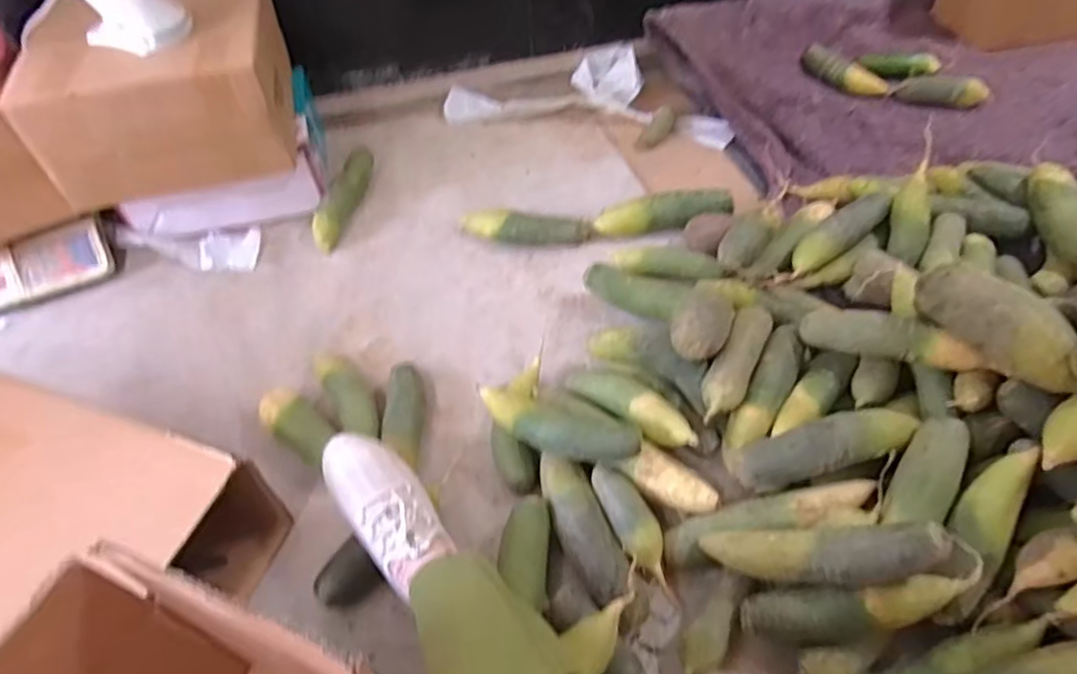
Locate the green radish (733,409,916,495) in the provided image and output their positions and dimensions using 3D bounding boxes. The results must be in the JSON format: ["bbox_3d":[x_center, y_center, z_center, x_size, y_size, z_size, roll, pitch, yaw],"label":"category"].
[{"bbox_3d":[0.341,0.129,0.764,0.215,0.048,0.059,-19,52,7],"label":"green radish"}]

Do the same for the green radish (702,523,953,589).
[{"bbox_3d":[0.291,0.228,0.667,0.237,0.047,0.052,-13,46,32],"label":"green radish"}]

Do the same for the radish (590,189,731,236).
[{"bbox_3d":[0.216,-0.212,1.114,0.232,0.053,0.061,-11,53,-6],"label":"radish"}]

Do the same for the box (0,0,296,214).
[{"bbox_3d":[-0.601,-0.421,1.043,0.343,0.206,0.356,-12,53,-6],"label":"box"}]

